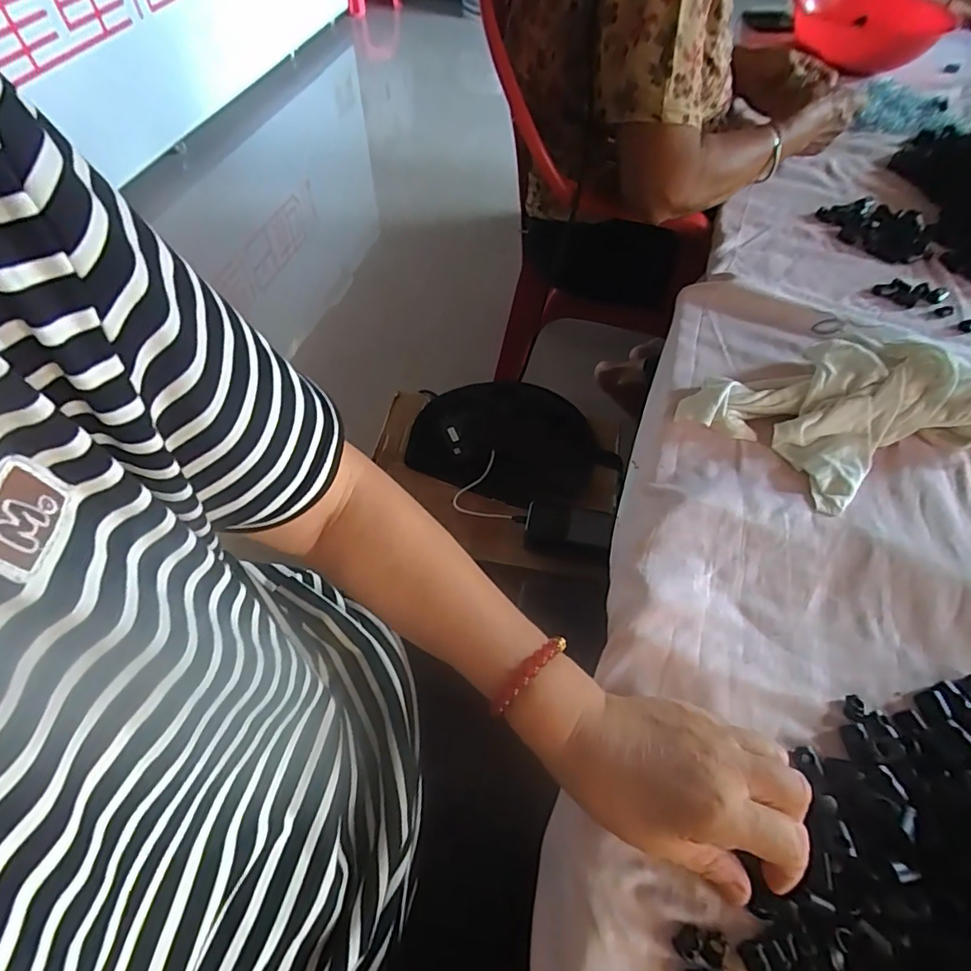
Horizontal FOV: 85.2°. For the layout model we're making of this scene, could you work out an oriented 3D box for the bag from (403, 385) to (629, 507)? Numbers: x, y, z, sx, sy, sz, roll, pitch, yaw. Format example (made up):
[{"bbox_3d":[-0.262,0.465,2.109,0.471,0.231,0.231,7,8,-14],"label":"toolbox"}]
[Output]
[{"bbox_3d":[0.046,-0.070,0.818,0.310,0.072,0.198,17,60,8],"label":"bag"}]

